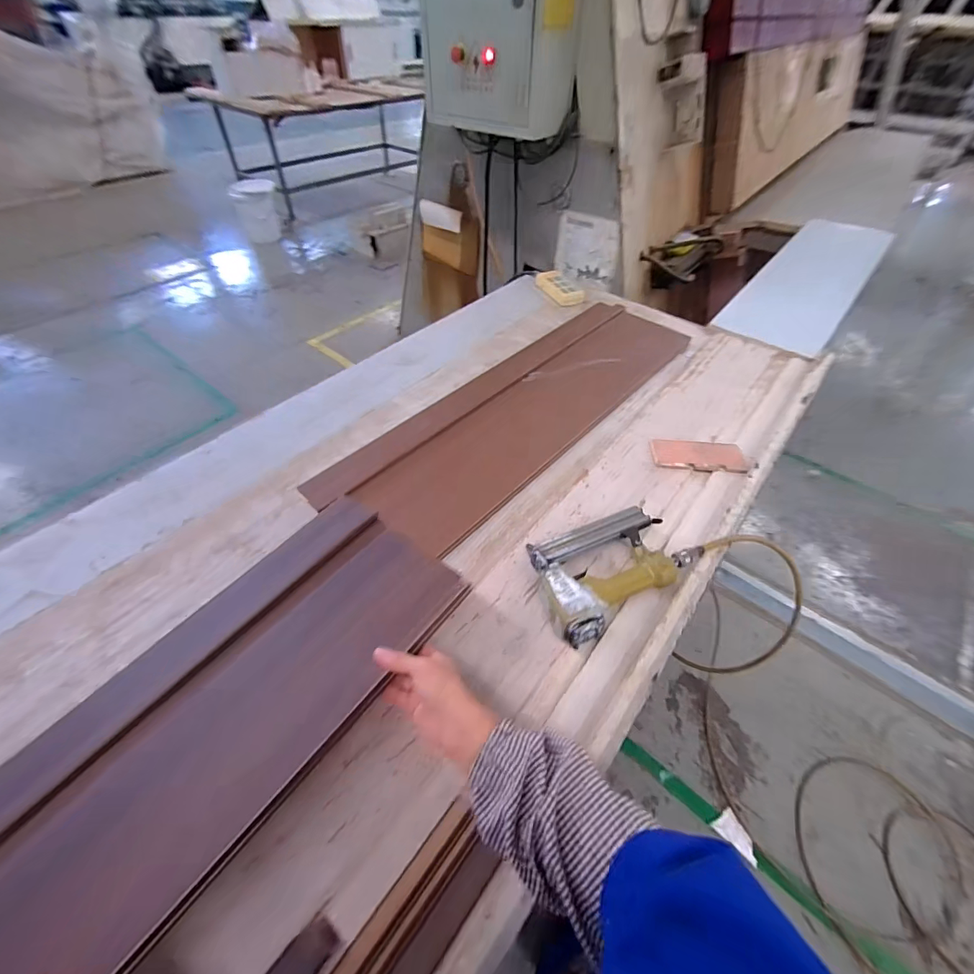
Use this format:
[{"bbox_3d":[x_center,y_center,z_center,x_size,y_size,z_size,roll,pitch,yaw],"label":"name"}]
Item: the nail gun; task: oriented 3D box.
[{"bbox_3d":[0.188,0.116,0.652,0.255,0.069,0.170,-19,52,-17],"label":"nail gun"}]

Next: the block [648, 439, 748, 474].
[{"bbox_3d":[0.417,-0.064,0.846,0.177,0.005,0.081,7,51,9],"label":"block"}]

